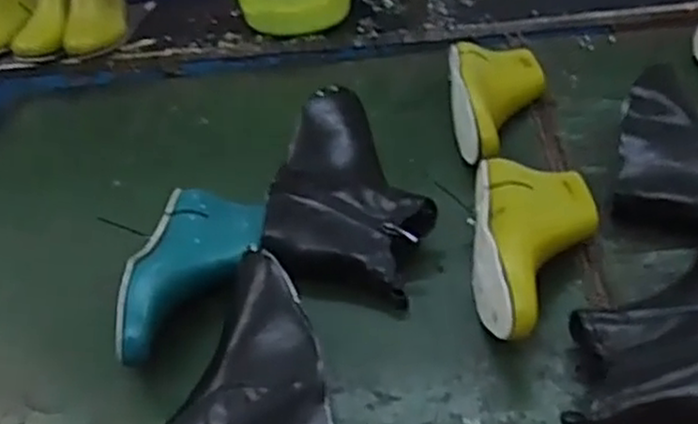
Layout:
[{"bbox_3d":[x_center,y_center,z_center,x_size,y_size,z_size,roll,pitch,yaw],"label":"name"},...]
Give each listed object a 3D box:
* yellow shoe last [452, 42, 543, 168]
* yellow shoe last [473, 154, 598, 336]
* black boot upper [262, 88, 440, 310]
[{"bbox_3d":[0.172,-0.140,0.865,0.106,0.054,0.222,-1,40,8],"label":"yellow shoe last"},{"bbox_3d":[0.168,0.034,0.676,0.109,0.081,0.216,1,40,10],"label":"yellow shoe last"},{"bbox_3d":[0.007,-0.024,0.775,0.158,0.089,0.239,3,39,12],"label":"black boot upper"}]

